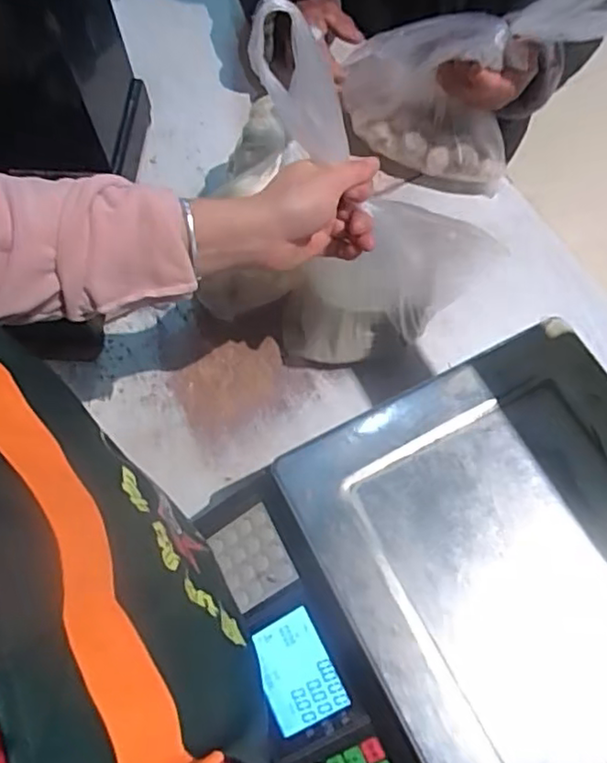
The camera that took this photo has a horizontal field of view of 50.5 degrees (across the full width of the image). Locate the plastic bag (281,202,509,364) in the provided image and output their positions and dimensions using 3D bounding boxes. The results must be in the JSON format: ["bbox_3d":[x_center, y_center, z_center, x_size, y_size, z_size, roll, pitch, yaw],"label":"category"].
[{"bbox_3d":[0.086,-0.092,0.627,0.211,0.198,0.066,-5,66,-1],"label":"plastic bag"}]

